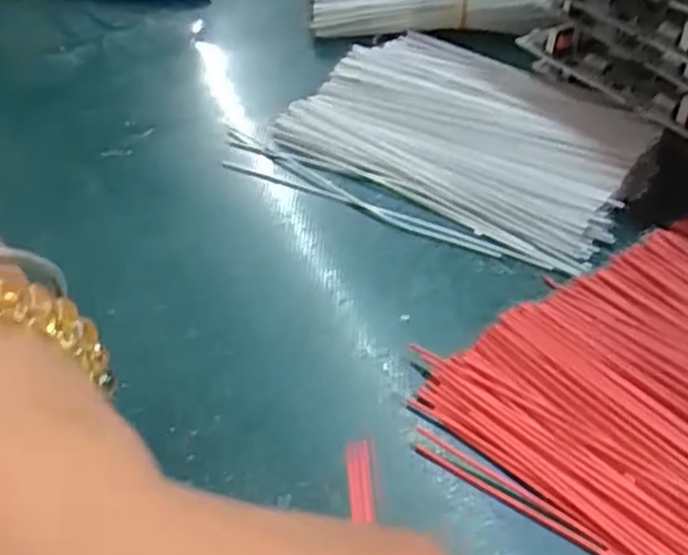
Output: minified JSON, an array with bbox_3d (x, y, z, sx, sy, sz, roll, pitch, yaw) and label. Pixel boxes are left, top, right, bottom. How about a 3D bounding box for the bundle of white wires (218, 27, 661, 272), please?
[{"bbox_3d":[0.048,-0.063,0.296,0.140,0.013,0.116,23,50,26],"label":"bundle of white wires"}]

